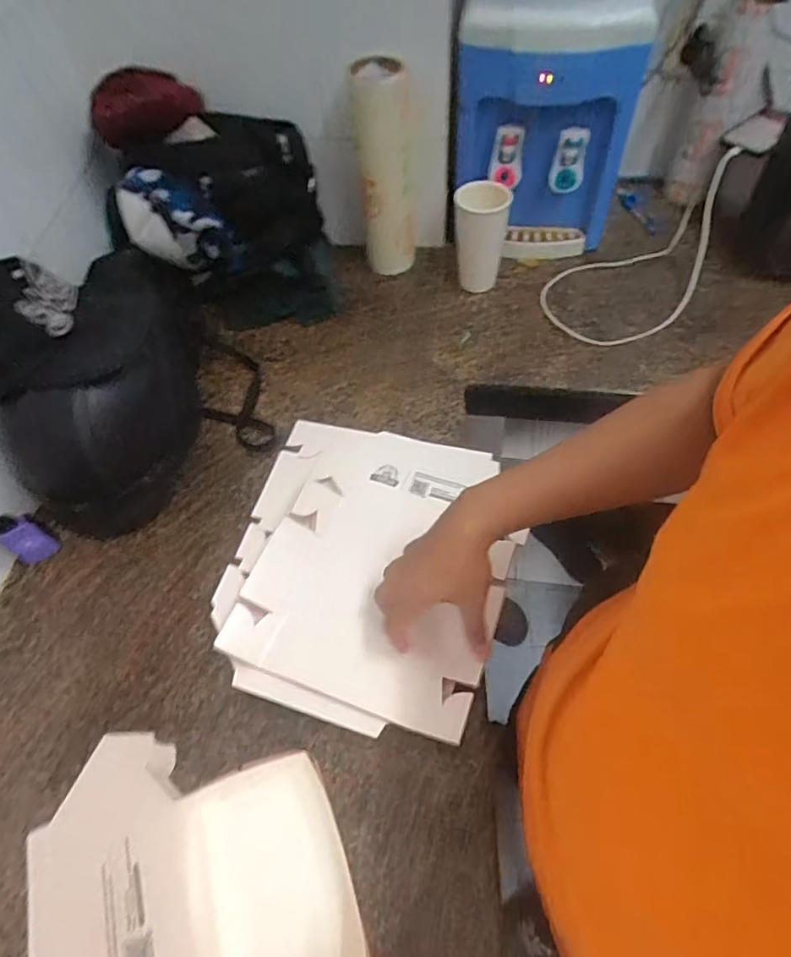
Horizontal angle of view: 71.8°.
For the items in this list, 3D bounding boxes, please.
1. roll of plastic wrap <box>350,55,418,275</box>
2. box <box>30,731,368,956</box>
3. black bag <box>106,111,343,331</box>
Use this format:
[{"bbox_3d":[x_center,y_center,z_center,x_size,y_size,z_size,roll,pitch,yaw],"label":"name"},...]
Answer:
[{"bbox_3d":[-0.011,-0.496,0.915,0.093,0.338,0.075,1,56,4],"label":"roll of plastic wrap"},{"bbox_3d":[-0.127,0.328,0.415,0.155,0.219,0.269,-19,57,-9],"label":"box"},{"bbox_3d":[-0.282,-0.411,0.915,0.329,0.261,0.194,-9,56,-3],"label":"black bag"}]

